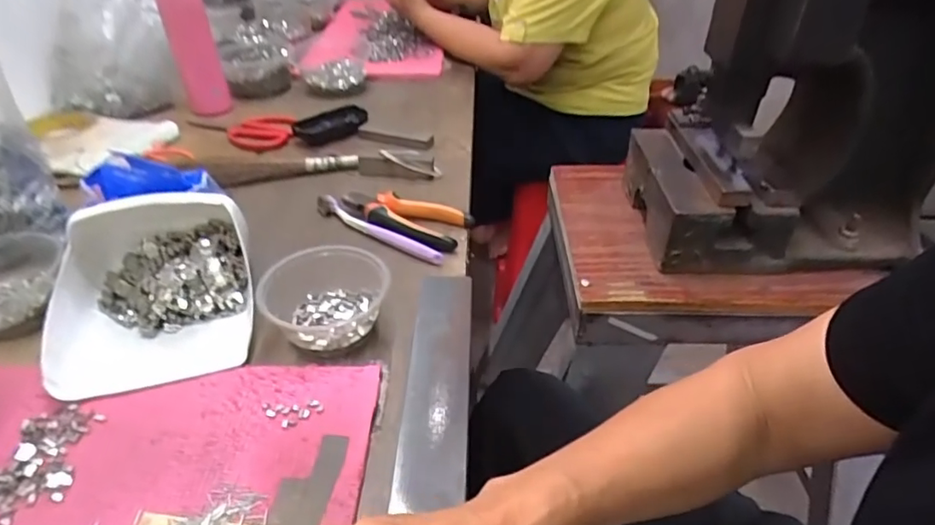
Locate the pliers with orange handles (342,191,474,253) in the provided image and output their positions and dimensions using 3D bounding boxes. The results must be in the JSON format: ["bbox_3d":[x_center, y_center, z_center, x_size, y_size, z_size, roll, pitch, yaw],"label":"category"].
[{"bbox_3d":[-0.071,-0.053,0.614,0.143,0.017,0.069,19,42,22],"label":"pliers with orange handles"}]

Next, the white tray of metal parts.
[{"bbox_3d":[-0.273,0.009,0.475,0.153,0.078,0.176,-11,40,-15],"label":"white tray of metal parts"}]

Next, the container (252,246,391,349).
[{"bbox_3d":[-0.126,0.027,0.484,0.104,0.045,0.101,1,39,0],"label":"container"}]

